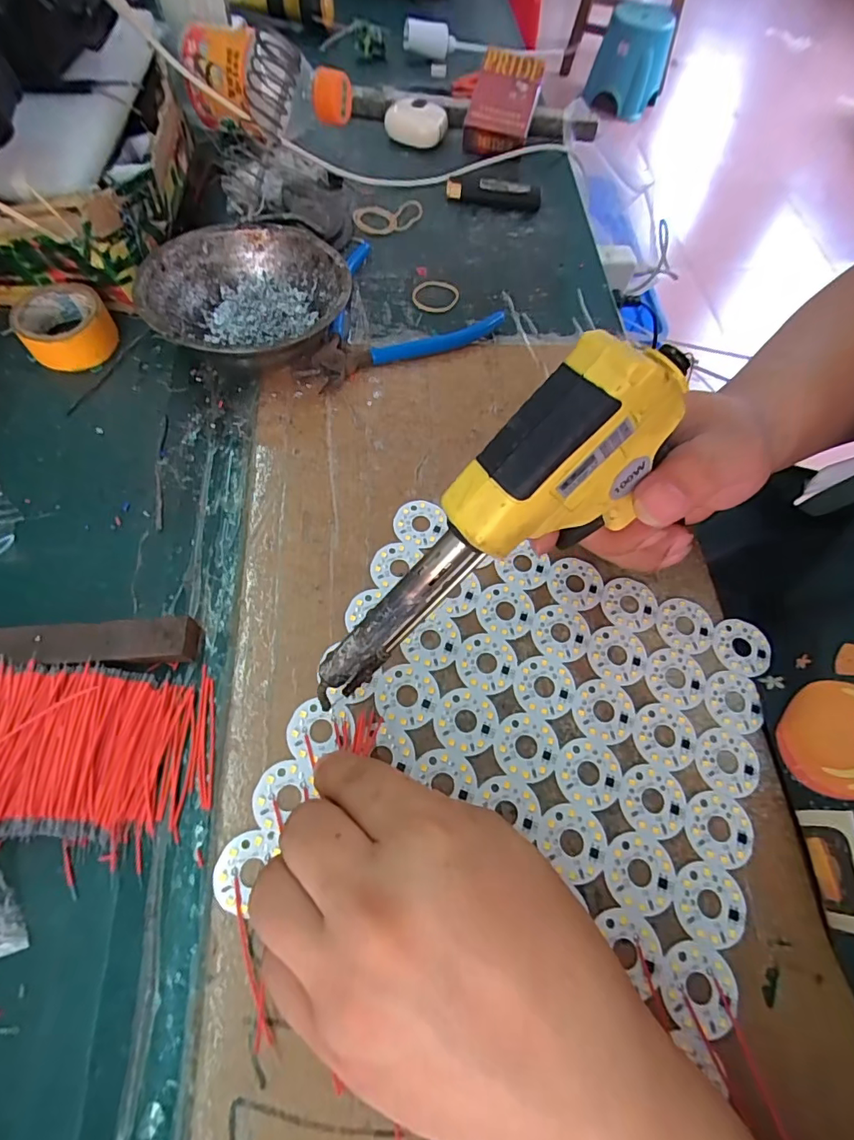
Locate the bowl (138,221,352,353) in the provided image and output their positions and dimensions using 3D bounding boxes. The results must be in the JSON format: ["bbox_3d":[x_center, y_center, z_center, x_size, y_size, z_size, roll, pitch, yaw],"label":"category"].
[{"bbox_3d":[-0.113,-0.171,0.324,0.121,0.044,0.121,1,65,-2],"label":"bowl"}]

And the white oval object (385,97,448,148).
[{"bbox_3d":[-0.010,-0.413,0.456,0.055,0.018,0.047,-1,65,-3],"label":"white oval object"}]

